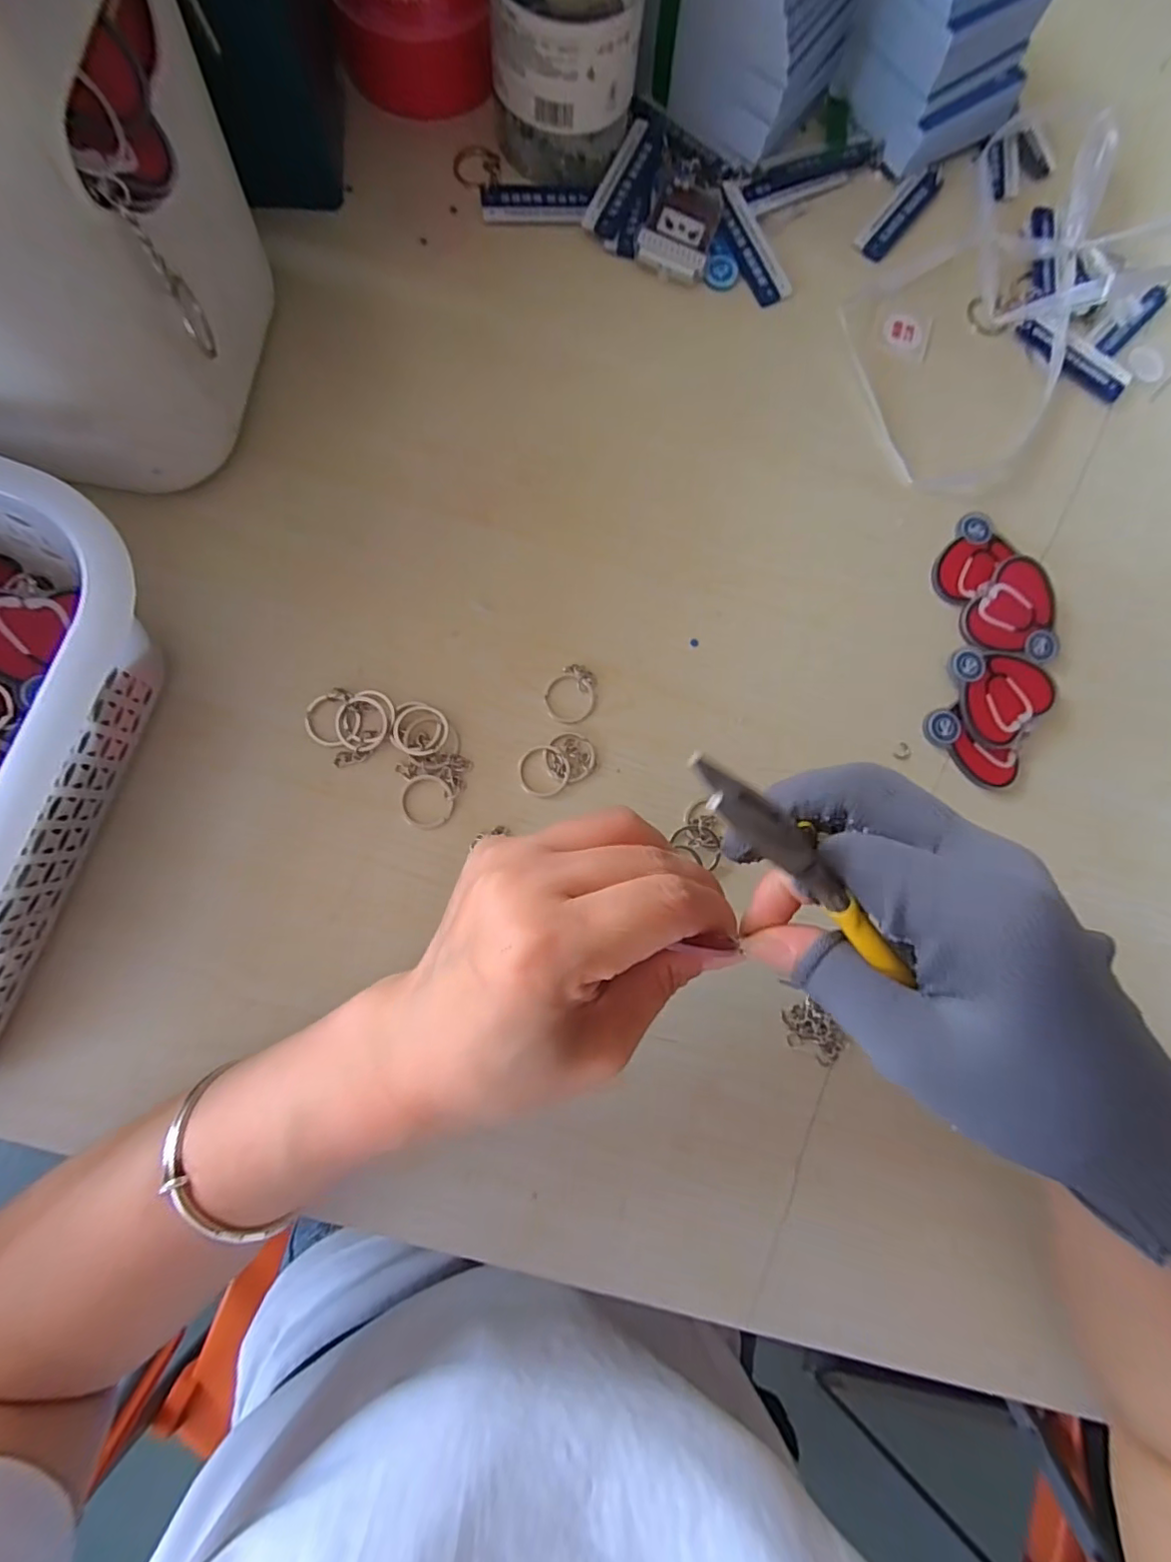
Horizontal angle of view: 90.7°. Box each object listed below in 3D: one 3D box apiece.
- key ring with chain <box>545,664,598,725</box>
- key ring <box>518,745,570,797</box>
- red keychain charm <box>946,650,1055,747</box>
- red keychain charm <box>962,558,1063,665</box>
[{"bbox_3d":[-0.006,-0.043,0.280,0.024,0.004,0.030,31,81,1],"label":"key ring with chain"},{"bbox_3d":[-0.020,-0.005,0.273,0.025,0.004,0.025,1,82,-4],"label":"key ring"},{"bbox_3d":[0.214,-0.045,0.295,0.050,0.006,0.049,-10,83,-5],"label":"red keychain charm"},{"bbox_3d":[0.223,-0.090,0.301,0.050,0.008,0.051,9,82,-3],"label":"red keychain charm"}]

